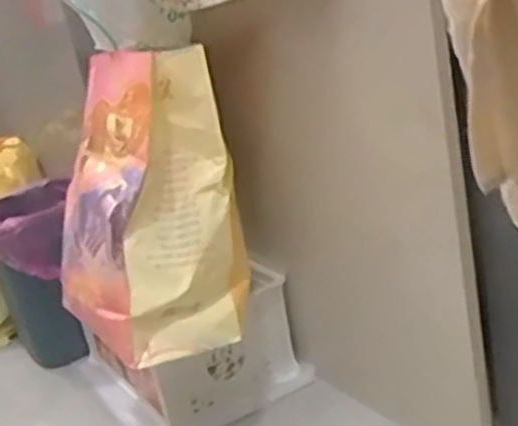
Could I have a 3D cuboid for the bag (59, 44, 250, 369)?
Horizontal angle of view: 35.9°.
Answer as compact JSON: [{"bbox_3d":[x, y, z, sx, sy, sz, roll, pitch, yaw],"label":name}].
[{"bbox_3d":[-0.144,-0.010,0.975,0.213,0.316,0.202,-20,24,-17],"label":"bag"}]

